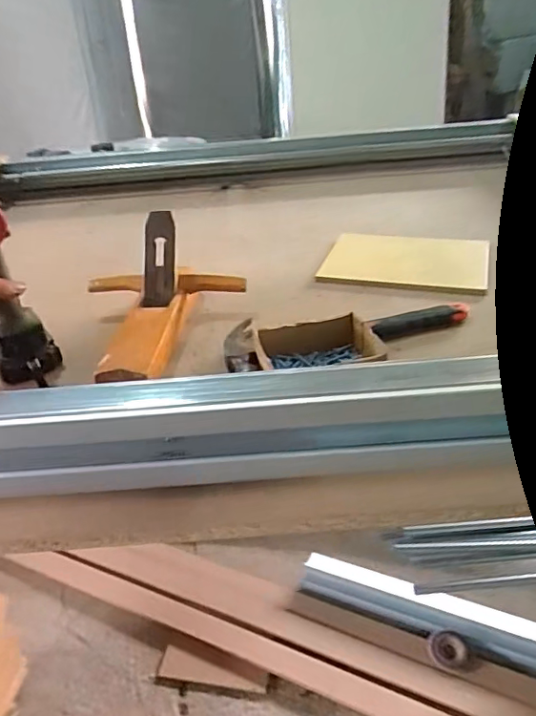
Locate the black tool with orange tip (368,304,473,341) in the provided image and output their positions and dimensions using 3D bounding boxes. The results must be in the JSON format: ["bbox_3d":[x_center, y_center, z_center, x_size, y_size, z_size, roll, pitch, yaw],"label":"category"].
[{"bbox_3d":[0.197,-0.047,0.714,0.134,0.020,0.026,-13,35,-13],"label":"black tool with orange tip"}]

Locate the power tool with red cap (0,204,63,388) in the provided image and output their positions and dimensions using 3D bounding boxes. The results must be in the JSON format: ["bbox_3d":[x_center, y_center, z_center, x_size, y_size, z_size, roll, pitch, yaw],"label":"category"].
[{"bbox_3d":[-0.315,-0.079,0.649,0.084,0.234,0.069,5,32,16],"label":"power tool with red cap"}]

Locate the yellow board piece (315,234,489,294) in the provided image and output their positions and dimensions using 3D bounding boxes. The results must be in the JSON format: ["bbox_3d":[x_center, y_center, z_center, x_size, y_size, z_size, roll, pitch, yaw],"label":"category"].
[{"bbox_3d":[0.221,-0.158,0.882,0.246,0.011,0.177,9,36,20],"label":"yellow board piece"}]

